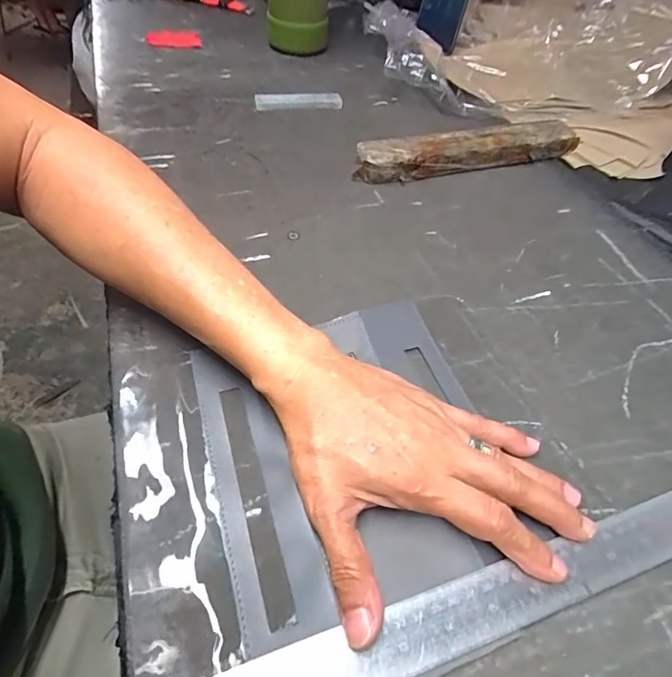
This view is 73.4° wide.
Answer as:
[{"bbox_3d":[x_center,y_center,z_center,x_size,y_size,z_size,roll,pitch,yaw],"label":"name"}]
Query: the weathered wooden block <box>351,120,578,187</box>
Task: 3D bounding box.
[{"bbox_3d":[0.149,-0.211,0.507,0.271,0.039,0.041,-11,52,-15],"label":"weathered wooden block"}]

